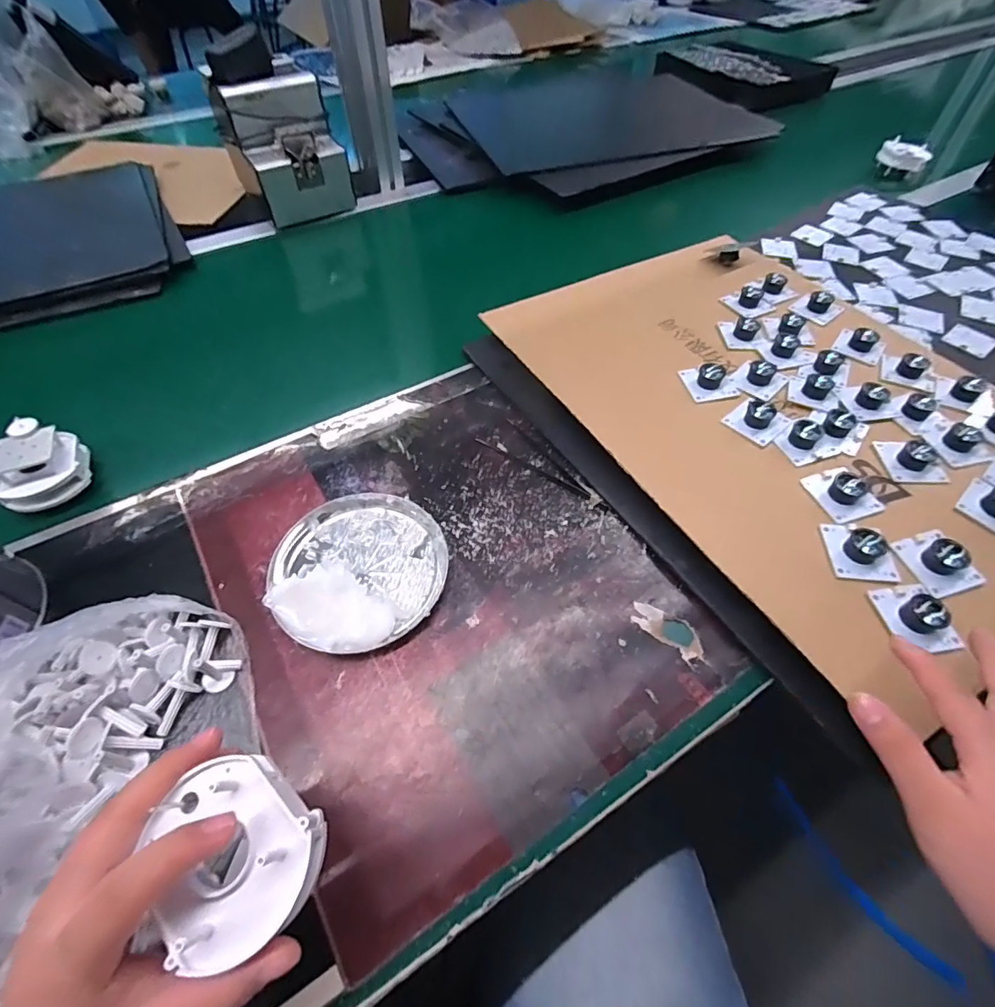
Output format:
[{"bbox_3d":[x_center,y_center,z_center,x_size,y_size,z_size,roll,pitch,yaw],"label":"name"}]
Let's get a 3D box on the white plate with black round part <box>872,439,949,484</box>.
[{"bbox_3d":[0.334,-0.038,0.388,0.043,0.018,0.042,3,55,3],"label":"white plate with black round part"}]

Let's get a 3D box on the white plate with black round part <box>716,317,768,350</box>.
[{"bbox_3d":[0.247,-0.173,0.487,0.044,0.017,0.040,-3,55,-2],"label":"white plate with black round part"}]

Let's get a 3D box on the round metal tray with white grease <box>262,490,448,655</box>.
[{"bbox_3d":[-0.105,0.042,0.363,0.128,0.028,0.125,0,55,1],"label":"round metal tray with white grease"}]

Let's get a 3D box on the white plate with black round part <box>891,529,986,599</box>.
[{"bbox_3d":[0.303,0.037,0.333,0.041,0.018,0.043,-15,56,-10],"label":"white plate with black round part"}]

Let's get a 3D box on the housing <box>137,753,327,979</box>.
[{"bbox_3d":[-0.108,0.143,0.198,0.066,0.016,0.060,0,55,1],"label":"housing"}]

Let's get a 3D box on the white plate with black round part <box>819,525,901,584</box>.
[{"bbox_3d":[0.252,0.030,0.339,0.040,0.015,0.043,4,54,3],"label":"white plate with black round part"}]

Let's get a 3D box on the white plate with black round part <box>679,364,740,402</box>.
[{"bbox_3d":[0.194,-0.115,0.444,0.041,0.021,0.044,-10,55,-6],"label":"white plate with black round part"}]

